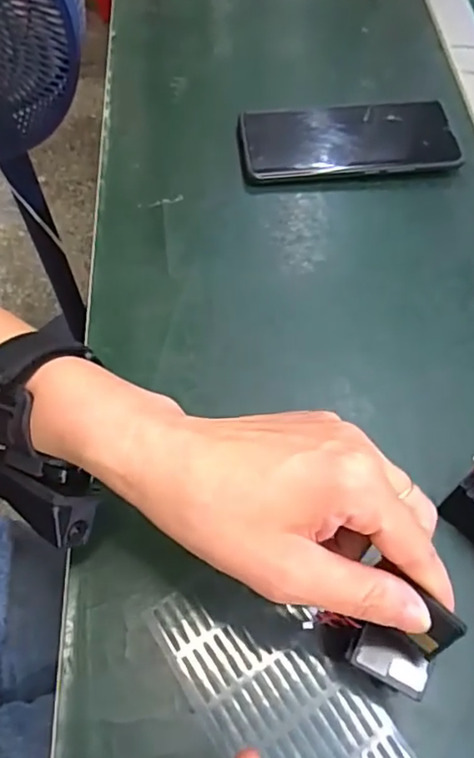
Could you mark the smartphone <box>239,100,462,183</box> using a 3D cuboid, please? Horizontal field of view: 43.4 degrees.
[{"bbox_3d":[0.084,-0.186,0.463,0.160,0.012,0.072,-3,61,-3],"label":"smartphone"}]

